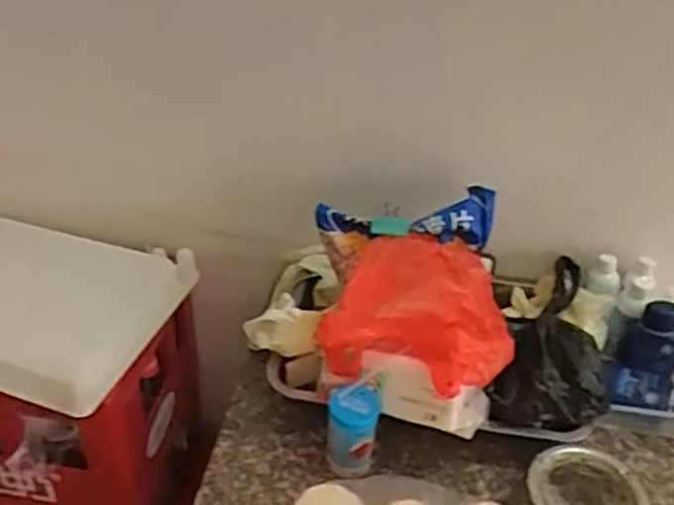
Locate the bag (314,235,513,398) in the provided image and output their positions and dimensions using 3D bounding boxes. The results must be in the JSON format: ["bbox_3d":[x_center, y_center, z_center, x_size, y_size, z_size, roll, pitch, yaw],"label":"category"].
[{"bbox_3d":[0.093,0.071,0.710,0.168,0.103,0.172,24,41,23],"label":"bag"}]

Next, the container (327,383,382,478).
[{"bbox_3d":[0.015,0.185,0.708,0.049,0.106,0.046,6,37,1],"label":"container"}]

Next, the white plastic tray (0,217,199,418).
[{"bbox_3d":[-0.403,0.053,0.848,0.404,0.056,0.258,11,37,8],"label":"white plastic tray"}]

